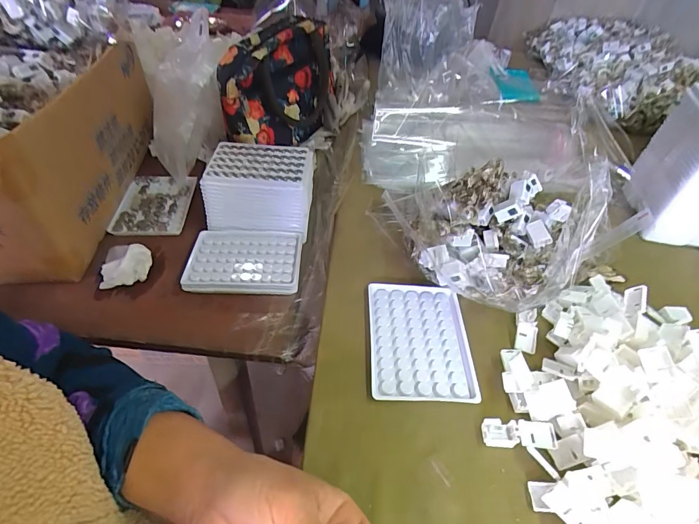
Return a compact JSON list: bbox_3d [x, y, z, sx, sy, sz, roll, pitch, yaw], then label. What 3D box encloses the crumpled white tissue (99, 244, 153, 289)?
[{"bbox_3d":[-0.261,0.000,0.472,0.054,0.027,0.064,-10,47,-15],"label":"crumpled white tissue"}]

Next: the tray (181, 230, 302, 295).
[{"bbox_3d":[-0.126,-0.002,0.489,0.132,0.020,0.089,3,46,-3],"label":"tray"}]

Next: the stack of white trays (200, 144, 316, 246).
[{"bbox_3d":[-0.114,-0.098,0.523,0.130,0.069,0.103,5,47,0],"label":"stack of white trays"}]

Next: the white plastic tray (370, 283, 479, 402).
[{"bbox_3d":[0.067,0.074,0.386,0.093,0.013,0.126,3,45,-2],"label":"white plastic tray"}]

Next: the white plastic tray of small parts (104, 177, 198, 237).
[{"bbox_3d":[-0.272,-0.081,0.560,0.094,0.013,0.121,0,46,-5],"label":"white plastic tray of small parts"}]

